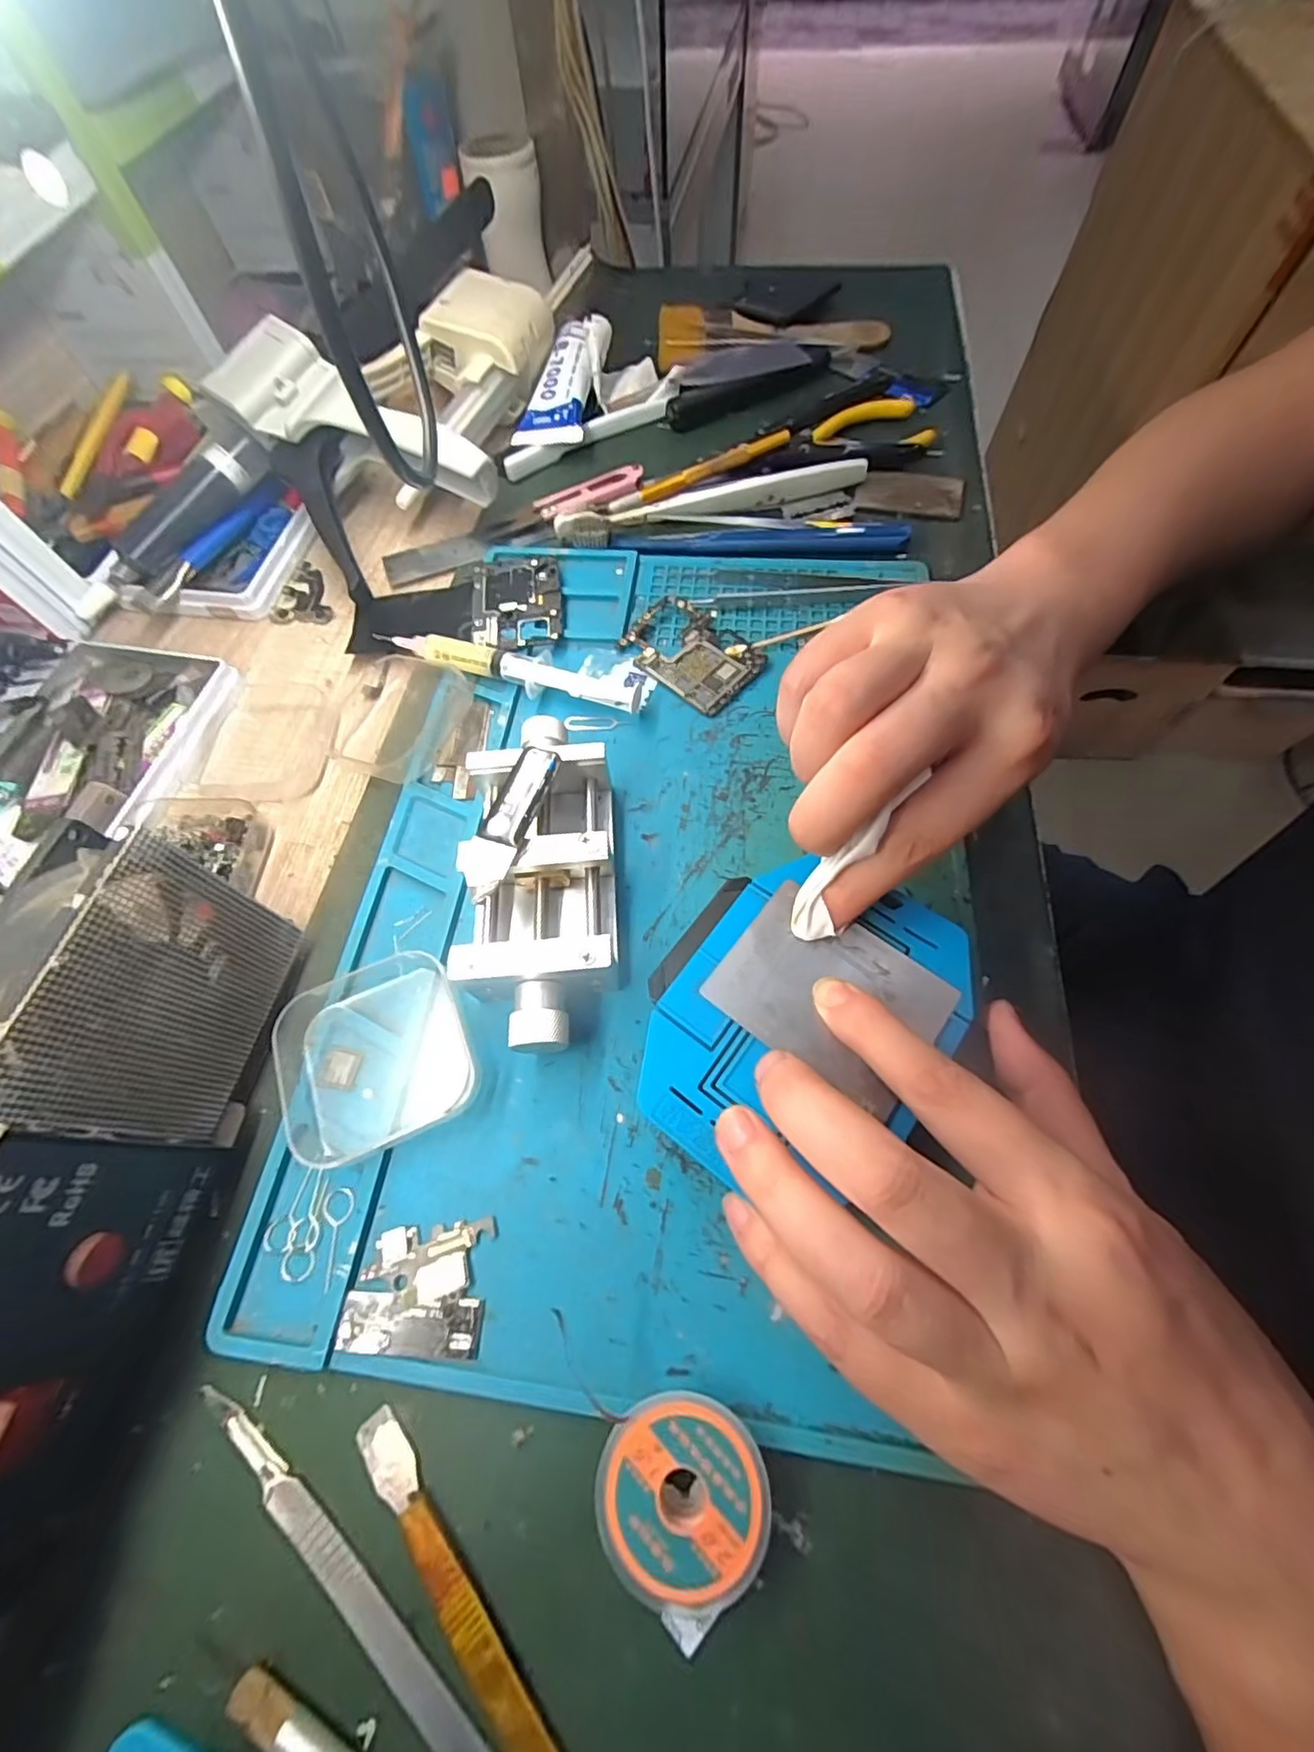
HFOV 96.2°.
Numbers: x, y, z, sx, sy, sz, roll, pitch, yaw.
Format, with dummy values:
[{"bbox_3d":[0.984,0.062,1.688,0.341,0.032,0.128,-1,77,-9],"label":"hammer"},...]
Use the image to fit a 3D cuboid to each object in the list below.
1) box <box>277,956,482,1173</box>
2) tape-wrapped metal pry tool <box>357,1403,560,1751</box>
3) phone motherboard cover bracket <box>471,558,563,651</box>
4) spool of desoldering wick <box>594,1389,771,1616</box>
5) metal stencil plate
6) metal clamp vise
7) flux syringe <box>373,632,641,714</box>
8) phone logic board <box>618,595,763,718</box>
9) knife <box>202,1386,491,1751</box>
[{"bbox_3d":[-0.104,0.063,0.213,0.067,0.015,0.066,-23,67,-9],"label":"box"},{"bbox_3d":[-0.045,0.201,0.152,0.012,0.006,0.120,-39,71,-15],"label":"tape-wrapped metal pry tool"},{"bbox_3d":[-0.076,-0.147,0.317,0.047,0.004,0.066,-7,65,0],"label":"phone motherboard cover bracket"},{"bbox_3d":[0.007,0.169,0.162,0.044,0.012,0.042,0,66,0],"label":"spool of desoldering wick"},{"bbox_3d":[0.058,0.039,0.200,0.070,0.004,0.053,35,71,19],"label":"metal stencil plate"},{"bbox_3d":[-0.044,-0.002,0.234,0.055,0.031,0.136,-4,66,-1],"label":"metal clamp vise"},{"bbox_3d":[-0.076,-0.104,0.291,0.133,0.014,0.021,12,66,6],"label":"flux syringe"},{"bbox_3d":[0.018,-0.115,0.299,0.051,0.006,0.070,-39,71,-16],"label":"phone logic board"},{"bbox_3d":[-0.084,0.192,0.160,0.127,0.007,0.009,35,70,15],"label":"knife"}]

